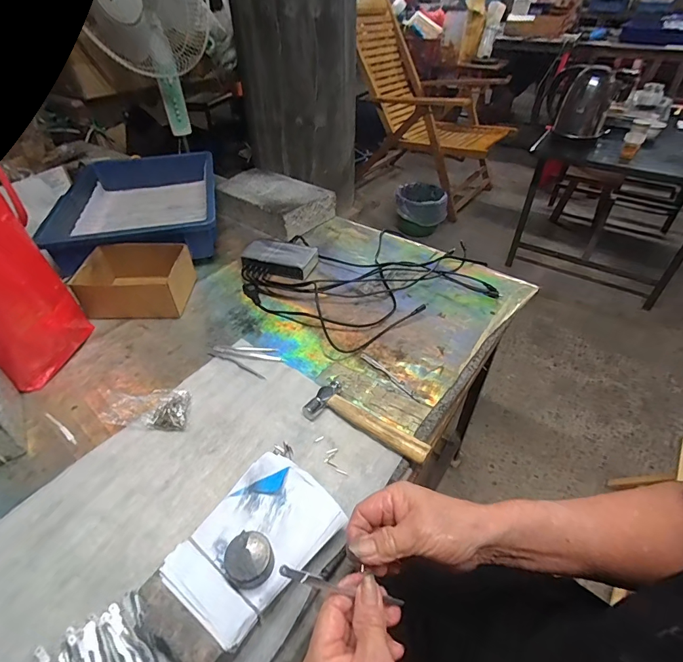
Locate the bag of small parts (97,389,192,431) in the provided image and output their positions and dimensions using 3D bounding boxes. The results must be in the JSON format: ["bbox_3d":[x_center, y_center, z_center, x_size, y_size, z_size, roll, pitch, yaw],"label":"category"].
[{"bbox_3d":[-0.241,0.089,0.494,0.093,0.040,0.058,0,42,0],"label":"bag of small parts"}]

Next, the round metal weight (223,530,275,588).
[{"bbox_3d":[-0.077,0.190,0.329,0.036,0.020,0.038,0,42,0],"label":"round metal weight"}]

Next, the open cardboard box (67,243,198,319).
[{"bbox_3d":[-0.335,-0.081,0.655,0.159,0.079,0.110,-4,43,-4],"label":"open cardboard box"}]

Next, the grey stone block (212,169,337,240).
[{"bbox_3d":[-0.156,-0.287,0.894,0.241,0.069,0.150,28,50,27],"label":"grey stone block"}]

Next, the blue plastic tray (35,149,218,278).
[{"bbox_3d":[-0.408,-0.273,0.830,0.281,0.073,0.414,-11,44,-11],"label":"blue plastic tray"}]

